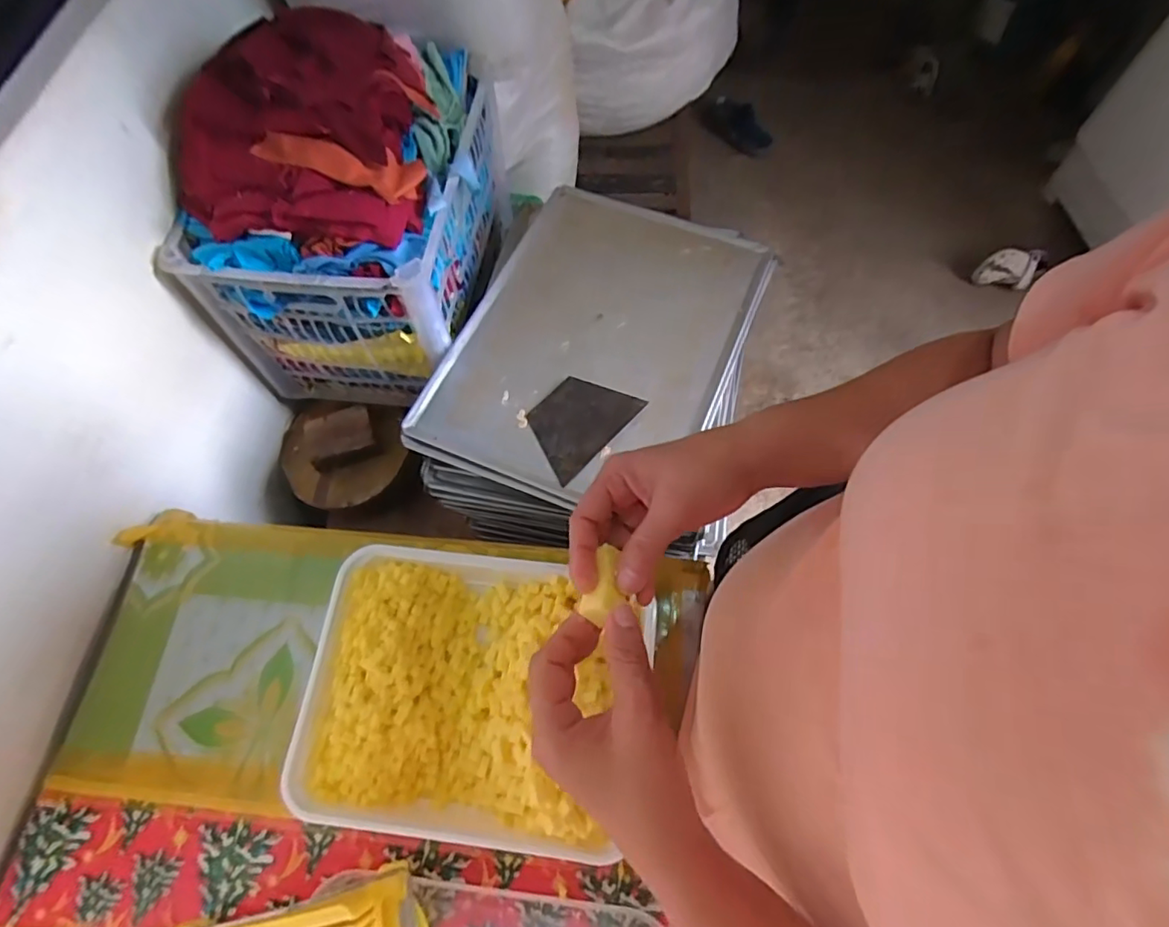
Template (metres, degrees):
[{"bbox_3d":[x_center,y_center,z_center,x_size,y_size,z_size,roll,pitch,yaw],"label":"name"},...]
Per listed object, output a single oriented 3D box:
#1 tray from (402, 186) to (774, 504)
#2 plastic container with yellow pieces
[{"bbox_3d":[0.023,-0.165,0.743,0.320,0.023,0.445,22,67,11],"label":"tray"},{"bbox_3d":[-0.097,0.203,0.522,0.286,0.079,0.228,6,65,4],"label":"plastic container with yellow pieces"}]

